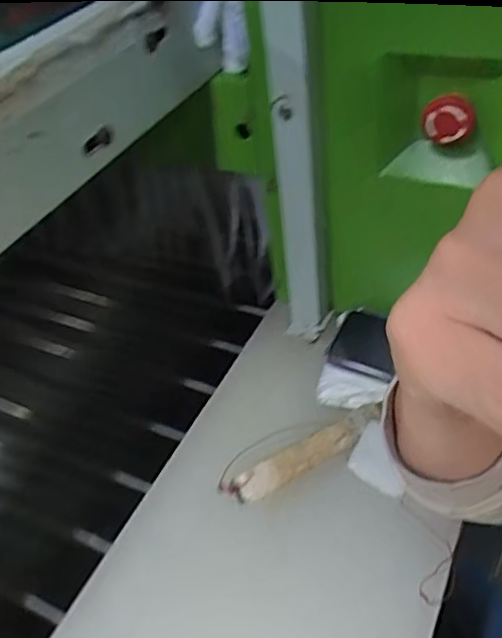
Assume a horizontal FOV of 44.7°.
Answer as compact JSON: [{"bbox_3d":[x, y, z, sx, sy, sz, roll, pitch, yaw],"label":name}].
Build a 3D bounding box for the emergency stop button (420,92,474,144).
[{"bbox_3d":[0.152,-0.153,0.469,0.037,0.035,0.022,14,48,21],"label":"emergency stop button"}]

